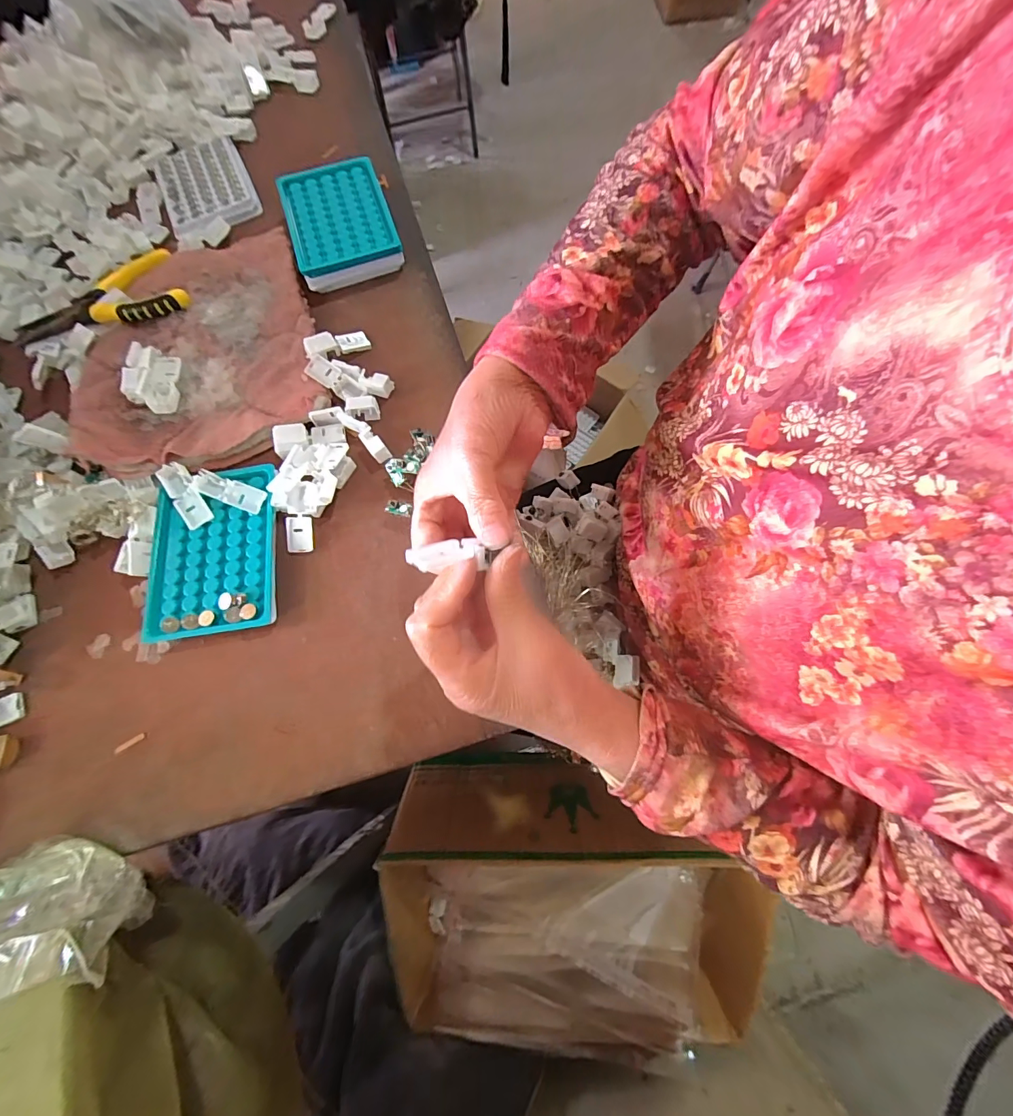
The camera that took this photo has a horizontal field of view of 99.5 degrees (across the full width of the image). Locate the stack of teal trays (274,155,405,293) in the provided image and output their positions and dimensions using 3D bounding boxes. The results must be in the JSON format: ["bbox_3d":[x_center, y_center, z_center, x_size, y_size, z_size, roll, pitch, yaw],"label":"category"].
[{"bbox_3d":[-0.163,-0.328,0.420,0.095,0.028,0.126,-19,73,-3],"label":"stack of teal trays"}]

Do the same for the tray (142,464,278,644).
[{"bbox_3d":[-0.229,-0.006,0.332,0.099,0.016,0.130,-6,73,1],"label":"tray"}]

